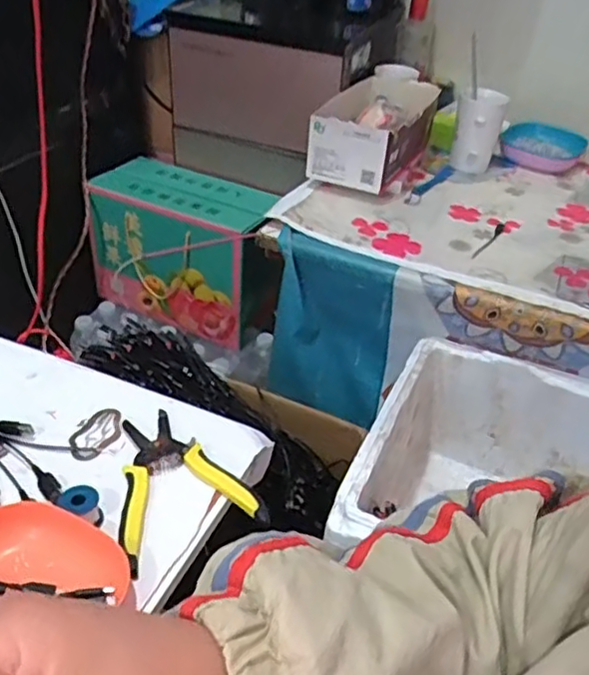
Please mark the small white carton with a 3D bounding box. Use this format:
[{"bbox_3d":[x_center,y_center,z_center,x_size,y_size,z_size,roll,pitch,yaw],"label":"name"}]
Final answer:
[{"bbox_3d":[0.127,-0.322,1.039,0.134,0.106,0.257,20,40,19],"label":"small white carton"}]

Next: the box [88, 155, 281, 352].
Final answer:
[{"bbox_3d":[-0.189,-0.146,1.193,0.347,0.243,0.191,22,40,21],"label":"box"}]

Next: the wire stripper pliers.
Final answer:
[{"bbox_3d":[-0.104,0.113,0.553,0.112,0.015,0.153,-14,41,-23],"label":"wire stripper pliers"}]

